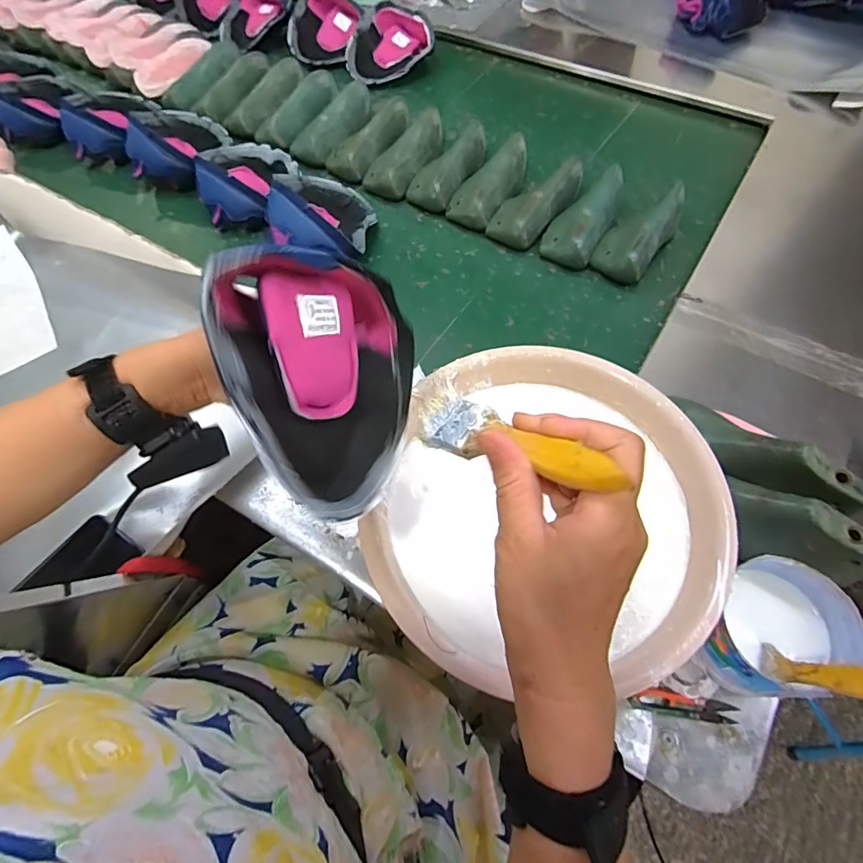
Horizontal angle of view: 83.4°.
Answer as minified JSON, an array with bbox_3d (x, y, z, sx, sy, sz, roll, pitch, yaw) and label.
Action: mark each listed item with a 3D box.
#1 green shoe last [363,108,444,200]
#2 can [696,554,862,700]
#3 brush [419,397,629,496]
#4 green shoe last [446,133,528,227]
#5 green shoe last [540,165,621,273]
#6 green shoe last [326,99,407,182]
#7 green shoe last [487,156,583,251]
[{"bbox_3d":[-0.038,-0.489,0.841,0.076,0.050,0.183,28,68,15],"label":"green shoe last"},{"bbox_3d":[0.287,0.169,0.410,0.090,0.075,0.104,34,70,18],"label":"can"},{"bbox_3d":[0.038,0.005,0.263,0.031,0.016,0.141,-44,32,-17],"label":"brush"},{"bbox_3d":[0.098,-0.415,0.798,0.085,0.056,0.176,27,68,15],"label":"green shoe last"},{"bbox_3d":[0.237,-0.333,0.749,0.083,0.061,0.172,27,68,15],"label":"green shoe last"},{"bbox_3d":[-0.108,-0.529,0.870,0.088,0.047,0.189,41,85,20],"label":"green shoe last"},{"bbox_3d":[0.168,-0.372,0.773,0.089,0.060,0.173,31,69,17],"label":"green shoe last"}]

